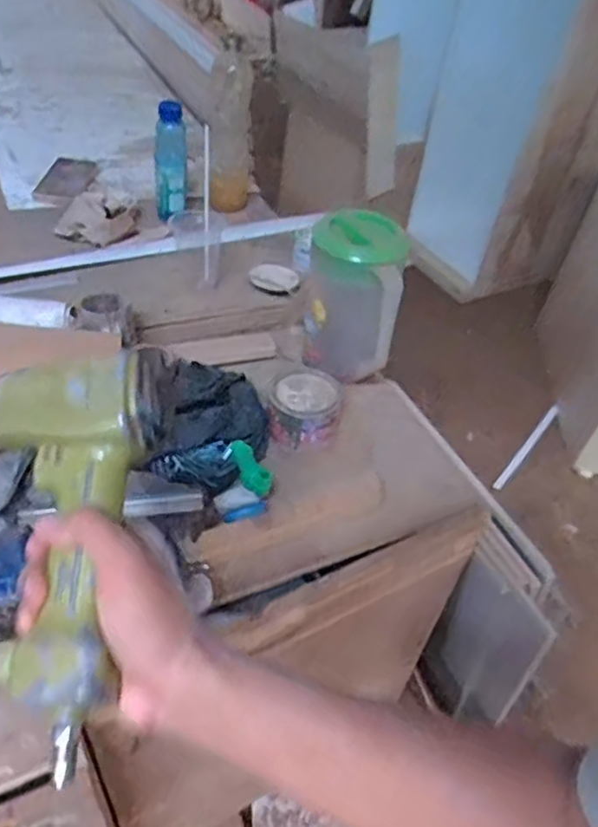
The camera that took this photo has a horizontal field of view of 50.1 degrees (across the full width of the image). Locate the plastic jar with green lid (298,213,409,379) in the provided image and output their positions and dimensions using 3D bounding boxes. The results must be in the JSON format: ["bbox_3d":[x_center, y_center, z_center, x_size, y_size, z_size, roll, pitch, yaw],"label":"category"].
[{"bbox_3d":[0.070,-0.145,0.880,0.119,0.215,0.112,11,43,2],"label":"plastic jar with green lid"}]

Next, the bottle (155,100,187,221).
[{"bbox_3d":[-0.233,-0.452,1.152,0.058,0.197,0.057,4,26,-3],"label":"bottle"}]

